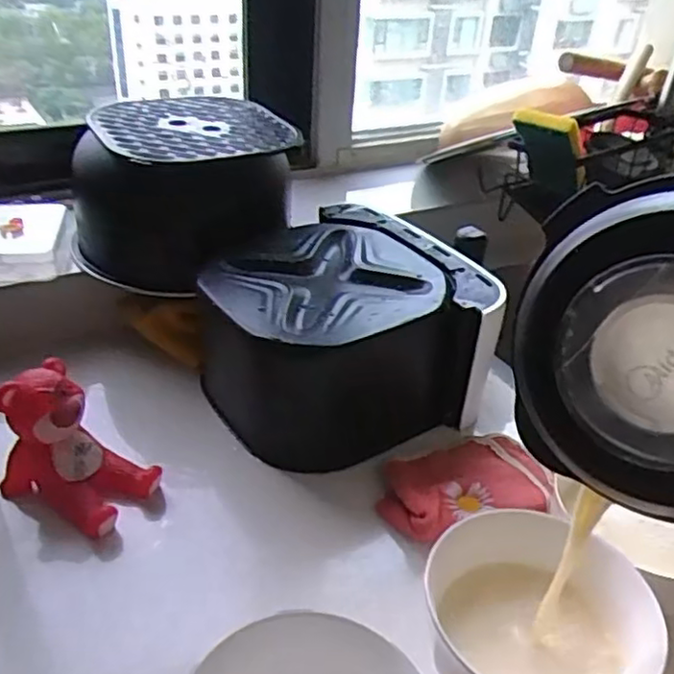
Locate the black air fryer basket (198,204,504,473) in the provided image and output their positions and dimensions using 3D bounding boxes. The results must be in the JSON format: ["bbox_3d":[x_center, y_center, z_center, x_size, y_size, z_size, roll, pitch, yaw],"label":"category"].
[{"bbox_3d":[0.001,0.000,0.586,0.228,0.126,0.232,-22,41,-33],"label":"black air fryer basket"}]

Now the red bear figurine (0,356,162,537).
[{"bbox_3d":[-0.186,0.077,0.484,0.097,0.090,0.072,19,37,21],"label":"red bear figurine"}]

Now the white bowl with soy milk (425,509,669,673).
[{"bbox_3d":[0.107,0.152,0.368,0.103,0.053,0.108,2,34,-2],"label":"white bowl with soy milk"}]

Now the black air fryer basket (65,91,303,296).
[{"bbox_3d":[-0.151,-0.147,0.663,0.208,0.126,0.194,2,34,-2],"label":"black air fryer basket"}]

